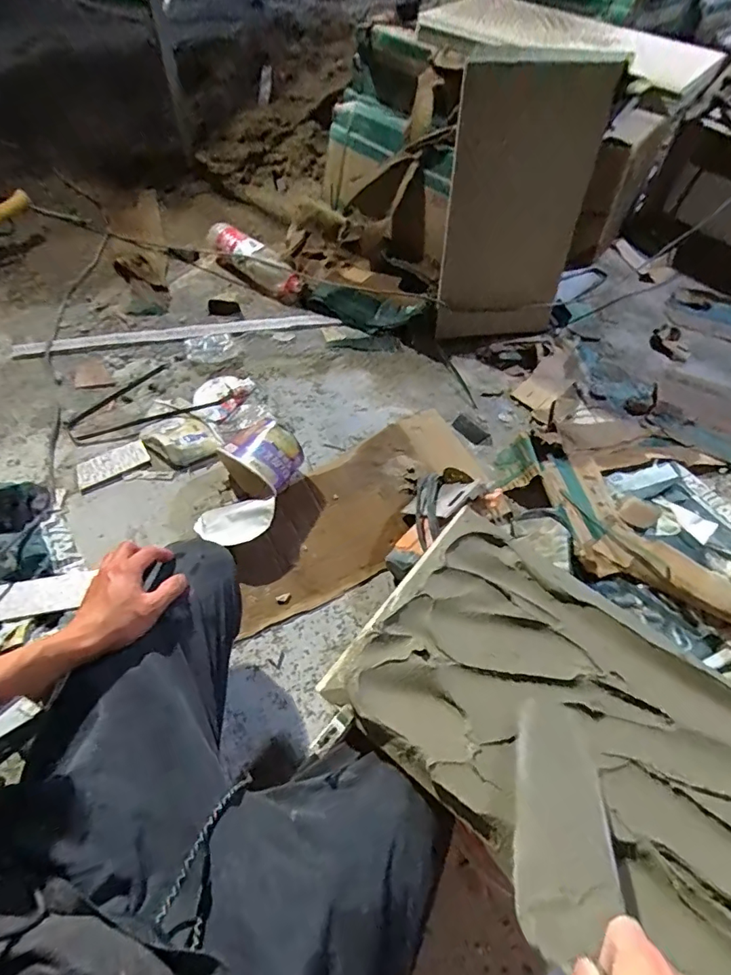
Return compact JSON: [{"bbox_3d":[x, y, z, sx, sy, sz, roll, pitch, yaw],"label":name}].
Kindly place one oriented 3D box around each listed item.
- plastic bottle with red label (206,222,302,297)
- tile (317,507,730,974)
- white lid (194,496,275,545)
[{"bbox_3d":[-0.307,-0.618,1.292,0.308,0.100,0.066,37,63,19],"label":"plastic bottle with red label"},{"bbox_3d":[0.237,0.258,0.493,0.504,0.019,0.275,35,62,18],"label":"tile"},{"bbox_3d":[-0.236,0.062,0.875,0.151,0.011,0.081,-7,56,15],"label":"white lid"}]

